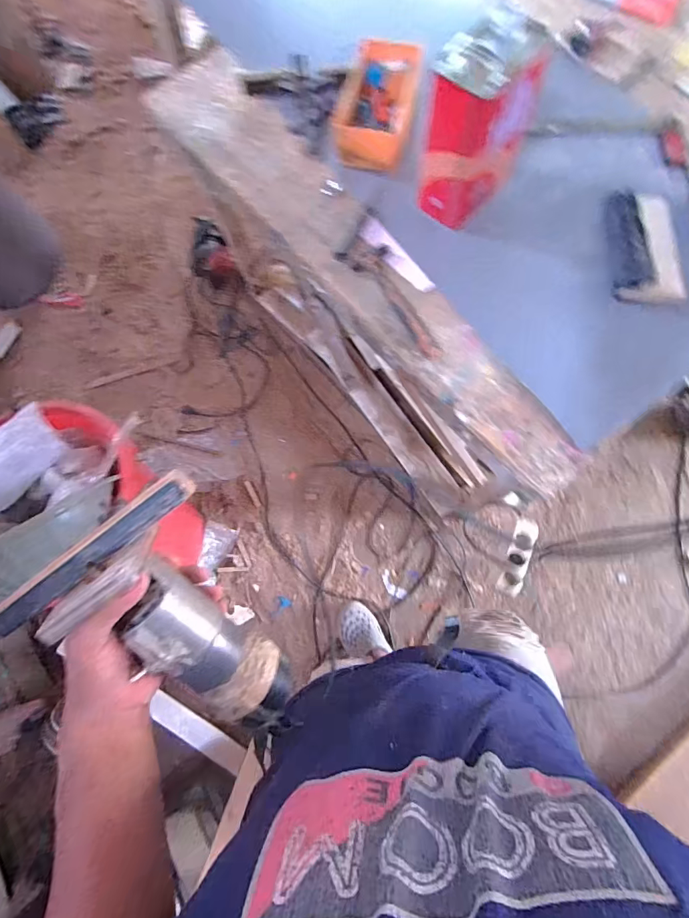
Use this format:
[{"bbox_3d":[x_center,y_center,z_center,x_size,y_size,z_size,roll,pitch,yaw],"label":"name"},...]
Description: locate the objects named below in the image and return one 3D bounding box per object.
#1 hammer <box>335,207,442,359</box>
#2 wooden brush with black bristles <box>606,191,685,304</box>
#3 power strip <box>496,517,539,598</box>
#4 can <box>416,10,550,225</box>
[{"bbox_3d":[0.067,-0.317,0.782,0.100,0.024,0.326,-20,74,-4],"label":"hammer"},{"bbox_3d":[0.524,-0.387,0.754,0.127,0.049,0.241,4,74,3],"label":"wooden brush with black bristles"},{"bbox_3d":[0.373,0.206,0.917,0.049,0.037,0.171,23,76,8],"label":"power strip"},{"bbox_3d":[0.222,-0.556,0.725,0.175,0.247,0.111,-43,77,-10],"label":"can"}]

